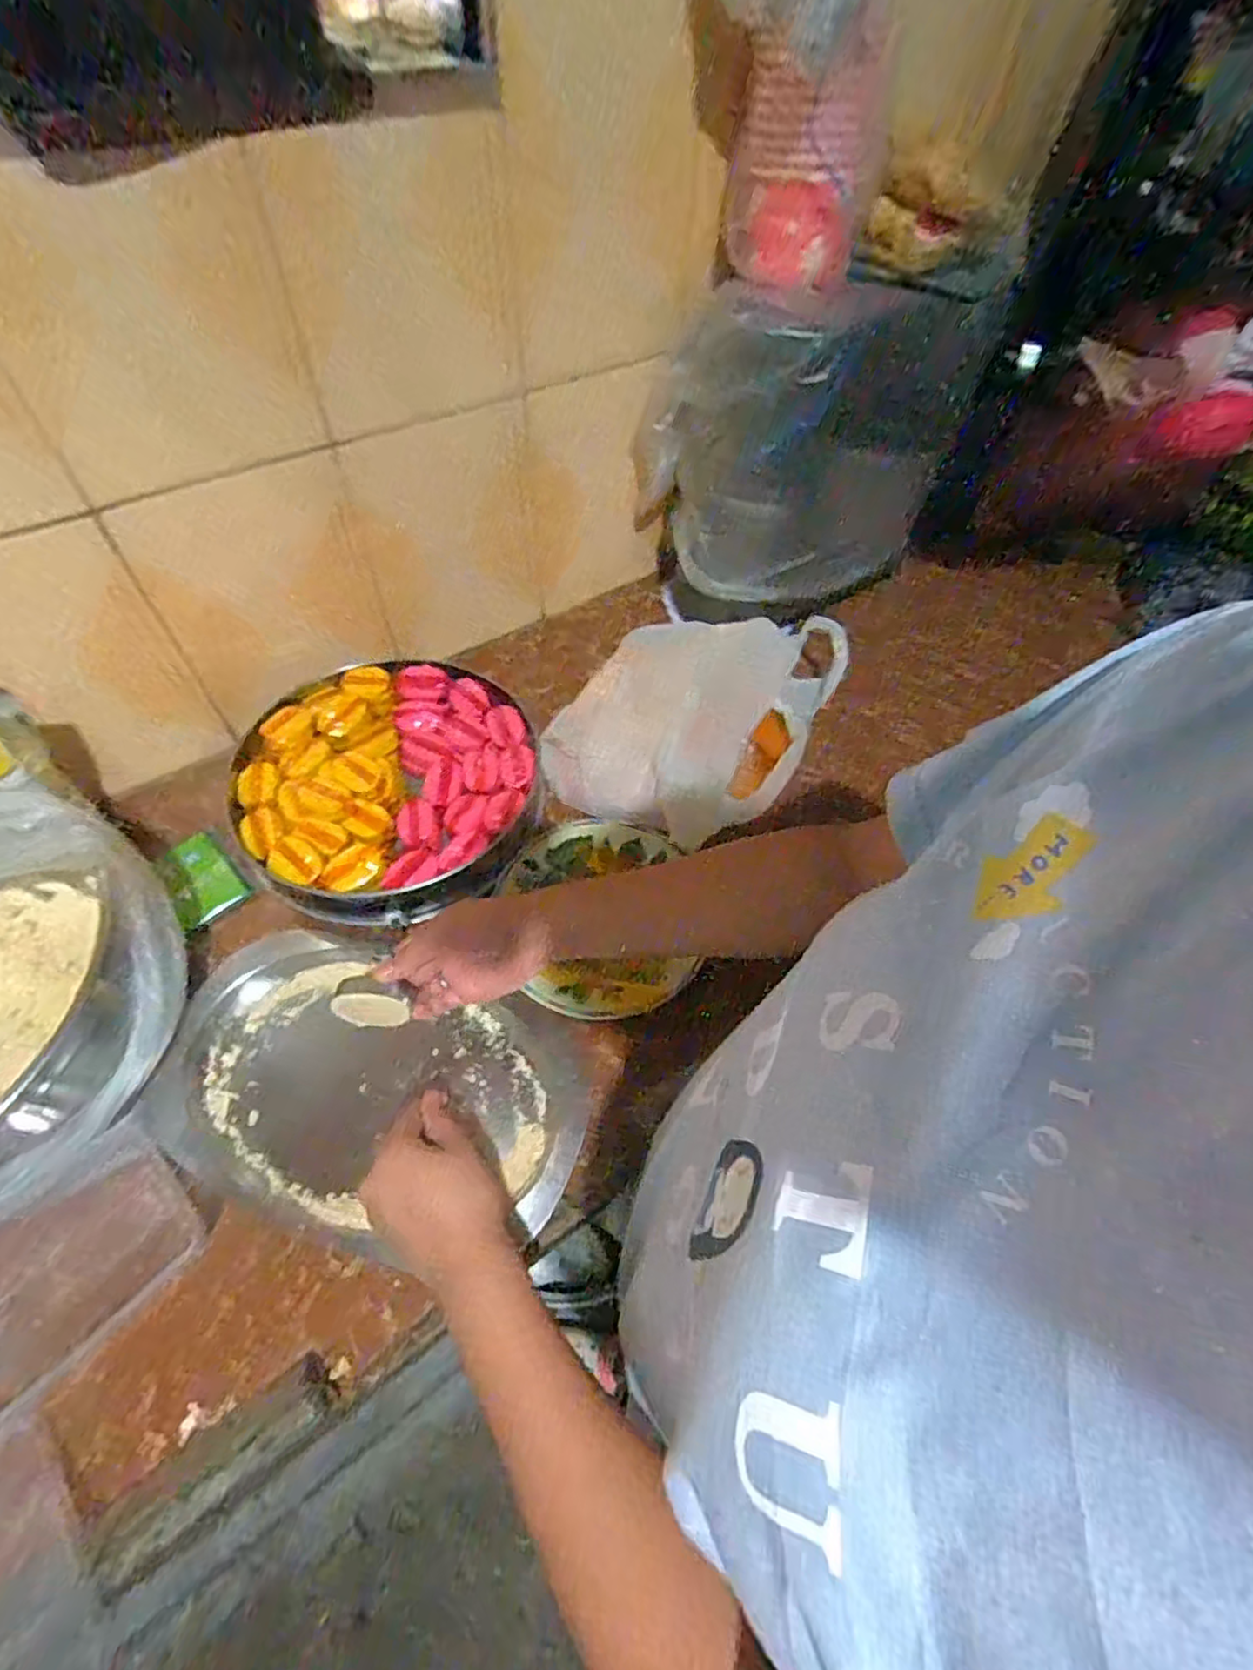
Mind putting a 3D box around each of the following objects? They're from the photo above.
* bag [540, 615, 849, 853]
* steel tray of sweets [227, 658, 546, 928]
[{"bbox_3d":[0.068,-0.141,0.738,0.247,0.083,0.300,27,59,15],"label":"bag"},{"bbox_3d":[-0.233,-0.052,0.681,0.282,0.067,0.286,15,56,7],"label":"steel tray of sweets"}]

